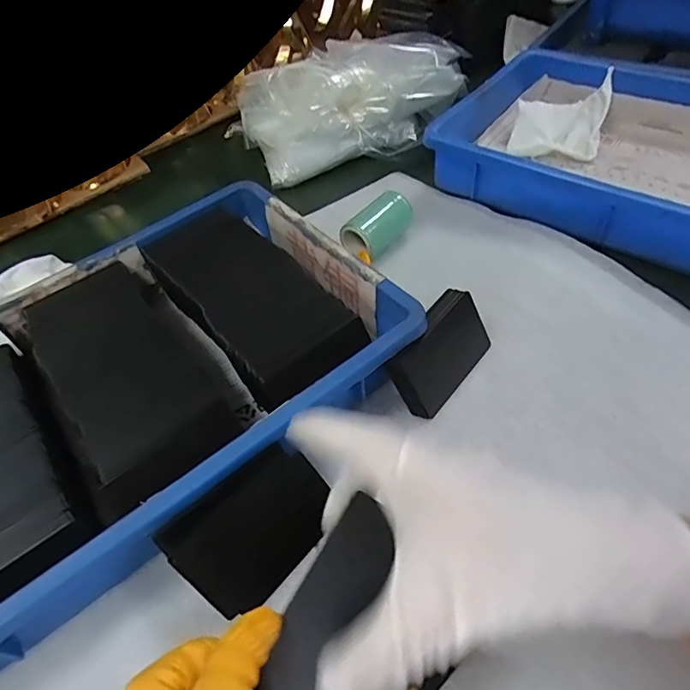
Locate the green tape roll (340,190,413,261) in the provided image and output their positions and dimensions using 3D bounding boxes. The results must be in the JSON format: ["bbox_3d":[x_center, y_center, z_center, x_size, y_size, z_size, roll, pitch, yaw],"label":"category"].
[{"bbox_3d":[0.031,-0.112,0.457,0.064,0.037,0.032,-37,58,-24],"label":"green tape roll"}]

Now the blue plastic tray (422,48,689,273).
[{"bbox_3d":[0.291,-0.182,0.467,0.353,0.065,0.236,30,58,25],"label":"blue plastic tray"}]

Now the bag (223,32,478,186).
[{"bbox_3d":[0.002,-0.283,0.557,0.259,0.093,0.153,-5,50,-1],"label":"bag"}]

